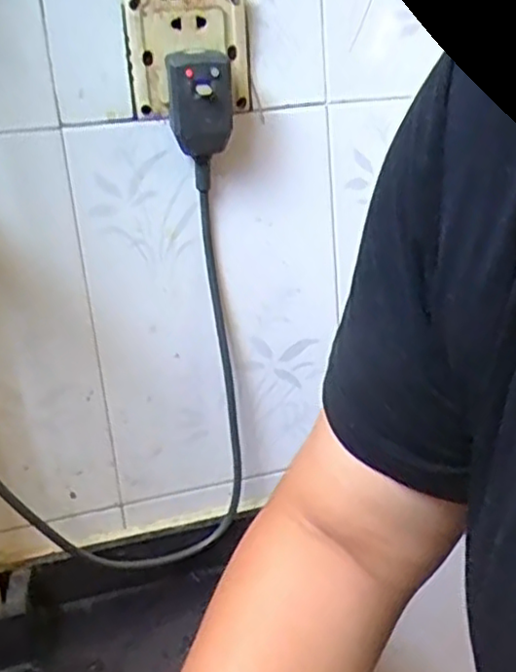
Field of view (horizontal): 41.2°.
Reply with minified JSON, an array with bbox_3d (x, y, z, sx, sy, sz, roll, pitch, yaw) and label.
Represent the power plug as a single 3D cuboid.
[{"bbox_3d":[-0.038,-0.149,0.475,0.043,0.087,0.034,-6,18,-4],"label":"power plug"}]

